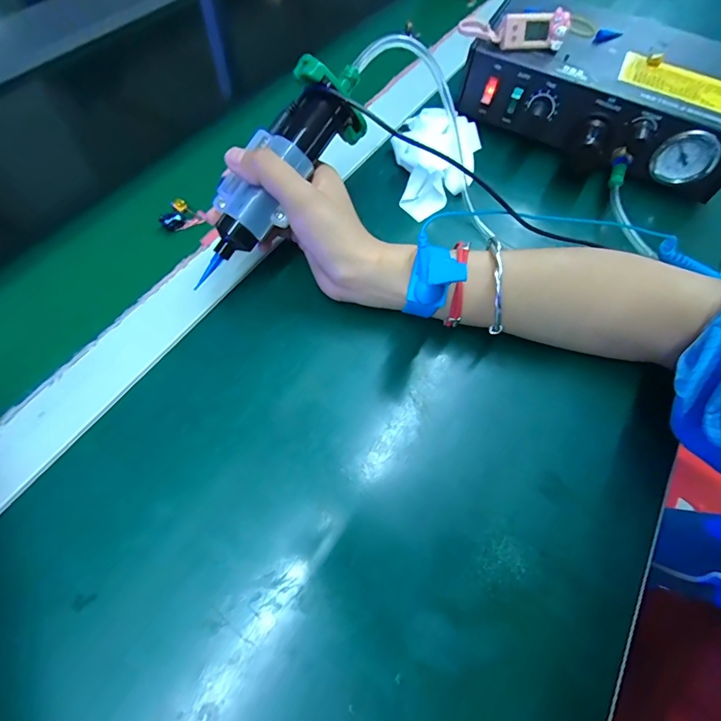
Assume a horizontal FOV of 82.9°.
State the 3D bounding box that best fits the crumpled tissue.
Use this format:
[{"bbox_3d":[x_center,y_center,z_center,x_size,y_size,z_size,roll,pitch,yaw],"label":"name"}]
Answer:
[{"bbox_3d":[0.061,-0.173,0.346,0.069,0.031,0.120,18,61,4],"label":"crumpled tissue"}]

